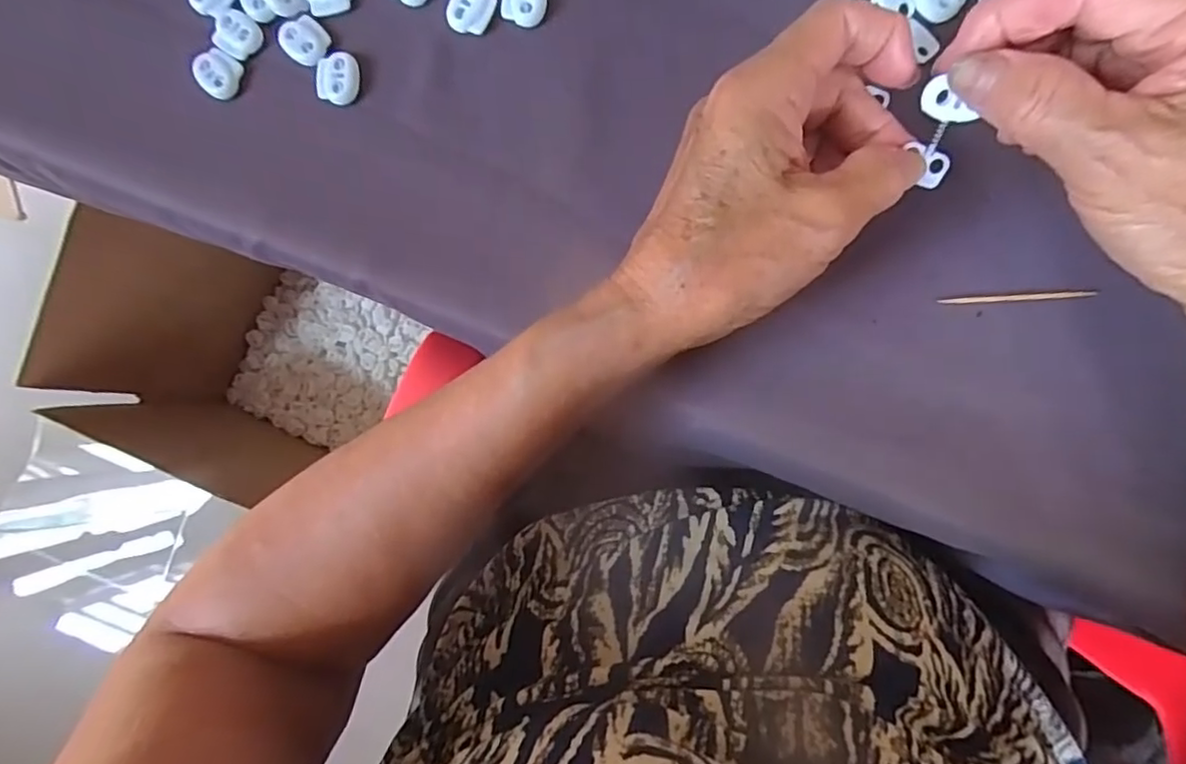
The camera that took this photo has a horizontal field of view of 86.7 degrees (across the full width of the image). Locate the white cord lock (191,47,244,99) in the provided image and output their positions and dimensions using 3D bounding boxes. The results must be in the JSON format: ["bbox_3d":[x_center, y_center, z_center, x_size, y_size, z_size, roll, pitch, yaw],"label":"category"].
[{"bbox_3d":[-0.172,-0.141,0.286,0.020,0.004,0.020,0,90,5],"label":"white cord lock"}]

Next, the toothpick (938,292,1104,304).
[{"bbox_3d":[0.172,-0.034,0.254,0.059,0.004,0.004,-3,90,5],"label":"toothpick"}]

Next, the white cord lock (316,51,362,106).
[{"bbox_3d":[-0.115,-0.137,0.282,0.019,0.005,0.022,1,90,5],"label":"white cord lock"}]

